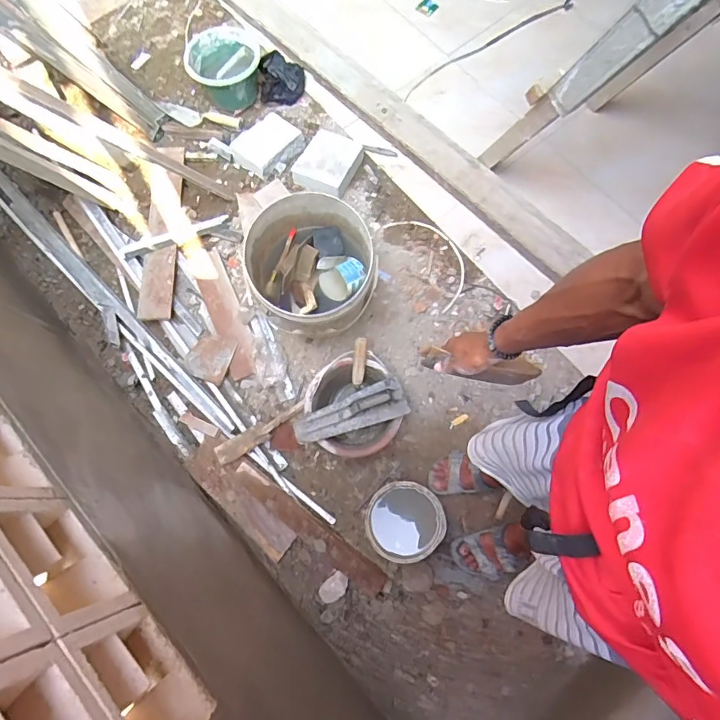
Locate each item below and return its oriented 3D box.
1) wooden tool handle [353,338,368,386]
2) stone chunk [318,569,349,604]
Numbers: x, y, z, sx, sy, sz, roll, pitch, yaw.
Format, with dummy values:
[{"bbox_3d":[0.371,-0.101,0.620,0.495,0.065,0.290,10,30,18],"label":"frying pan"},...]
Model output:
[{"bbox_3d":[-0.001,0.002,1.227,0.033,0.142,0.024,8,33,3],"label":"wooden tool handle"},{"bbox_3d":[-0.069,0.594,1.235,0.090,0.039,0.056,-38,75,-9],"label":"stone chunk"}]

